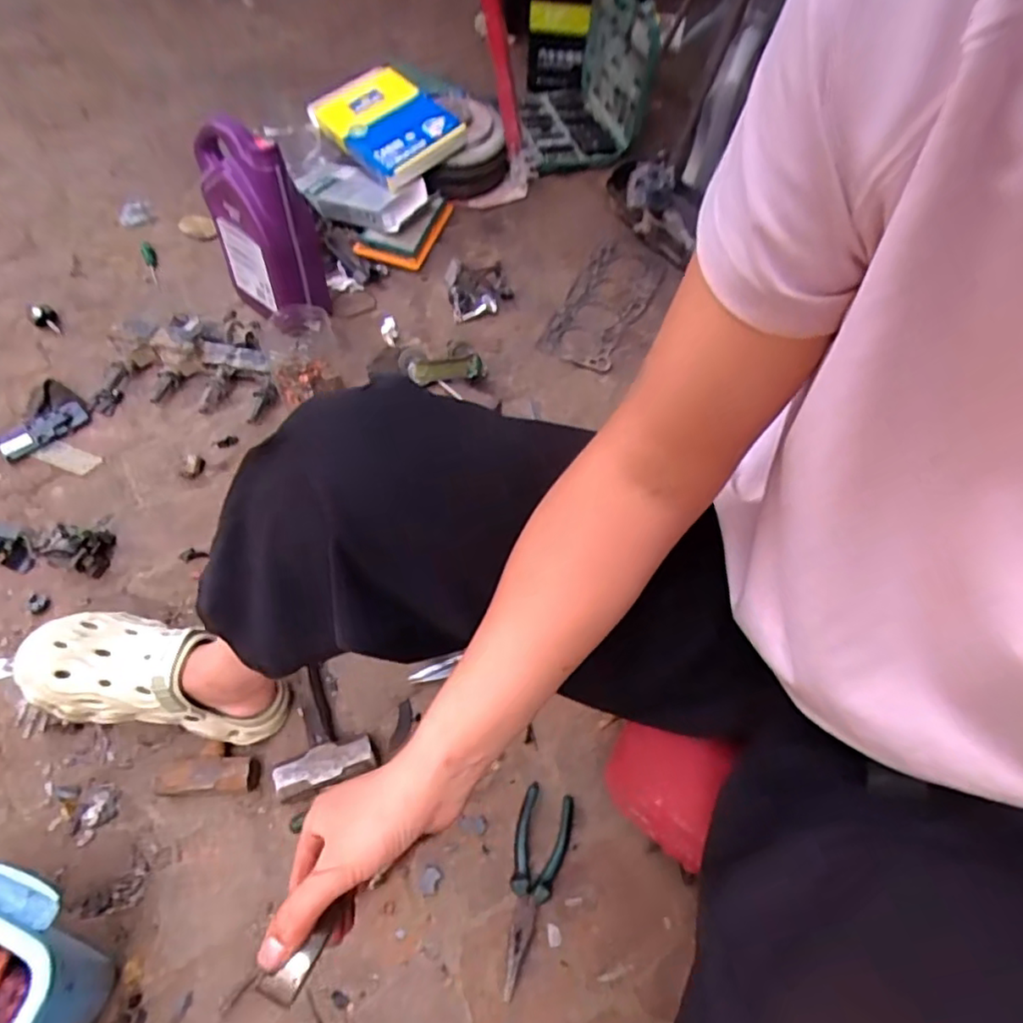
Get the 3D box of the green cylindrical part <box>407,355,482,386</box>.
[{"bbox_3d":[-0.098,-0.213,0.928,0.109,0.029,0.030,-17,59,-13],"label":"green cylindrical part"}]

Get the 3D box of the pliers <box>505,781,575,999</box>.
[{"bbox_3d":[0.019,0.373,0.623,0.054,0.012,0.180,16,57,8],"label":"pliers"}]

